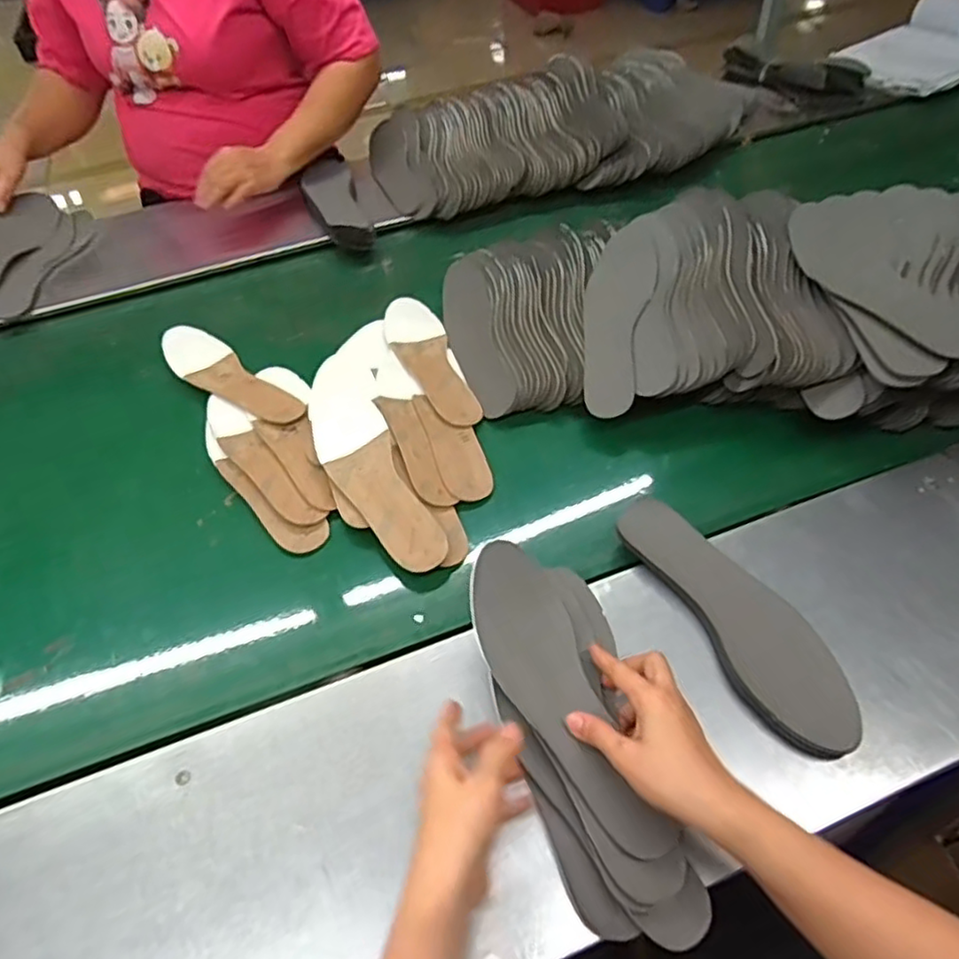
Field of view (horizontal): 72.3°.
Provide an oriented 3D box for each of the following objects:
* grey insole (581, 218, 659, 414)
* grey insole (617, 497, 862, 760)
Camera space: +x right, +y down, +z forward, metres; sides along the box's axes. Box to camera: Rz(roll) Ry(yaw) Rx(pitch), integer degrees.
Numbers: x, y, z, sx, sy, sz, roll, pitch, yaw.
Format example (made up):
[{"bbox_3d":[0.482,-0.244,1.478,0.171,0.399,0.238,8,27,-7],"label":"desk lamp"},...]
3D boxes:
[{"bbox_3d":[0.160,-0.196,0.783,0.083,0.010,0.264,3,65,27],"label":"grey insole"},{"bbox_3d":[0.222,0.112,0.568,0.081,0.015,0.252,-25,57,-12],"label":"grey insole"}]

